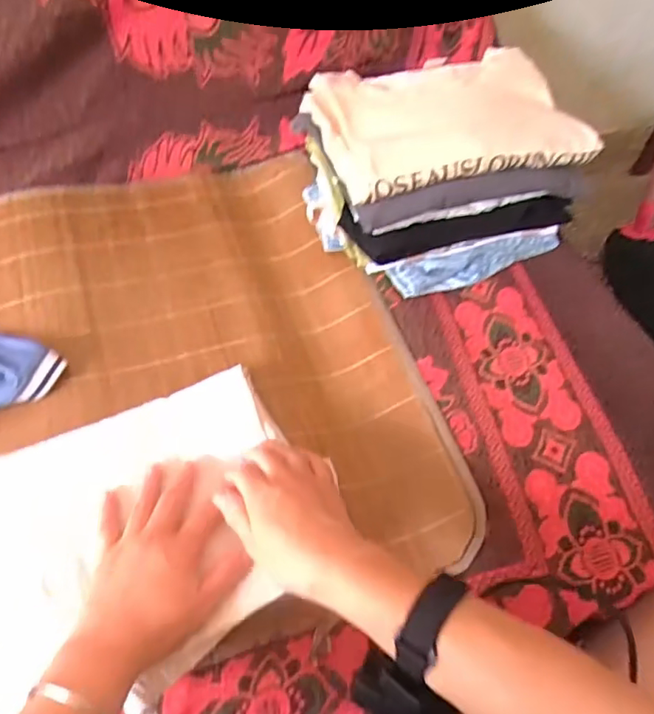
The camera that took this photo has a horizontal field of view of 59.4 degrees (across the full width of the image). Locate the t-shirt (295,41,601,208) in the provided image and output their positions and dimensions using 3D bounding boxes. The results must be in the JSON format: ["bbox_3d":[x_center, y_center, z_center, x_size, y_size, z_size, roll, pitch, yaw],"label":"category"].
[{"bbox_3d":[0.133,-0.273,0.641,0.284,0.029,0.209,-11,56,-10],"label":"t-shirt"}]

